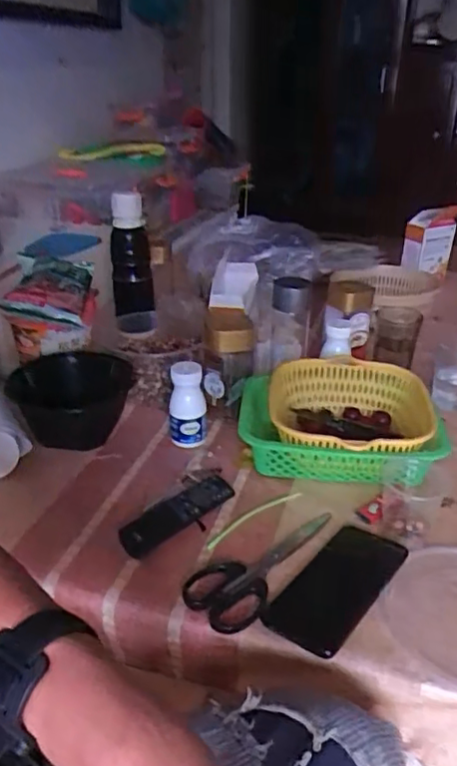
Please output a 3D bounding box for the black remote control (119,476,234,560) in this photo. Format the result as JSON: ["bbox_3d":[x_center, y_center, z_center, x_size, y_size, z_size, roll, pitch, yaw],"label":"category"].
[{"bbox_3d":[-0.057,0.143,0.669,0.047,0.014,0.149,26,37,38],"label":"black remote control"}]

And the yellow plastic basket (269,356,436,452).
[{"bbox_3d":[0.155,0.044,0.773,0.210,0.075,0.199,5,29,9],"label":"yellow plastic basket"}]

